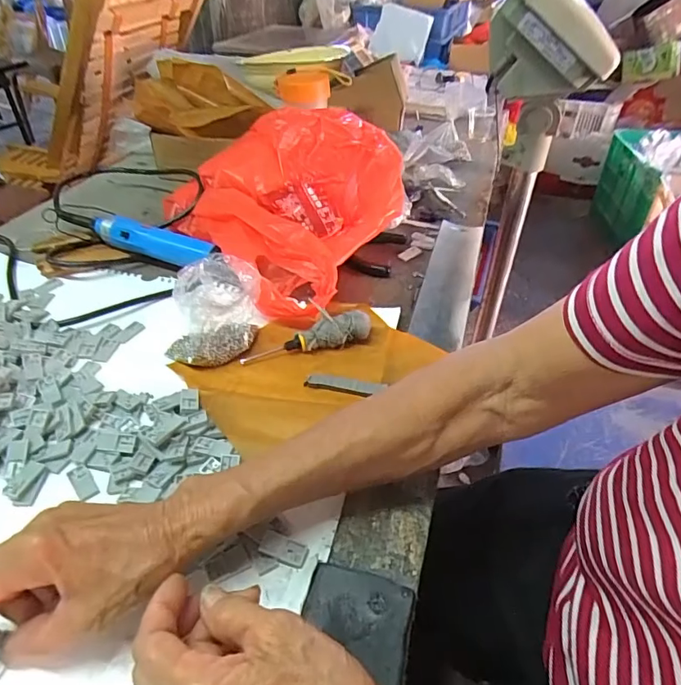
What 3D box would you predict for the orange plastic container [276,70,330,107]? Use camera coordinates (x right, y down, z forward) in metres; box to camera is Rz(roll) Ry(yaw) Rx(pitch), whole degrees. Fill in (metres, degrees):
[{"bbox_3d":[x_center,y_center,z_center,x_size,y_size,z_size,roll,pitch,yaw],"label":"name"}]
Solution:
[{"bbox_3d":[-0.052,-0.359,0.704,0.073,0.036,0.064,-2,40,-3],"label":"orange plastic container"}]

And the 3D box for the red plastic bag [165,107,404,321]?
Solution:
[{"bbox_3d":[-0.044,-0.166,0.573,0.243,0.109,0.306,-24,46,-26],"label":"red plastic bag"}]

